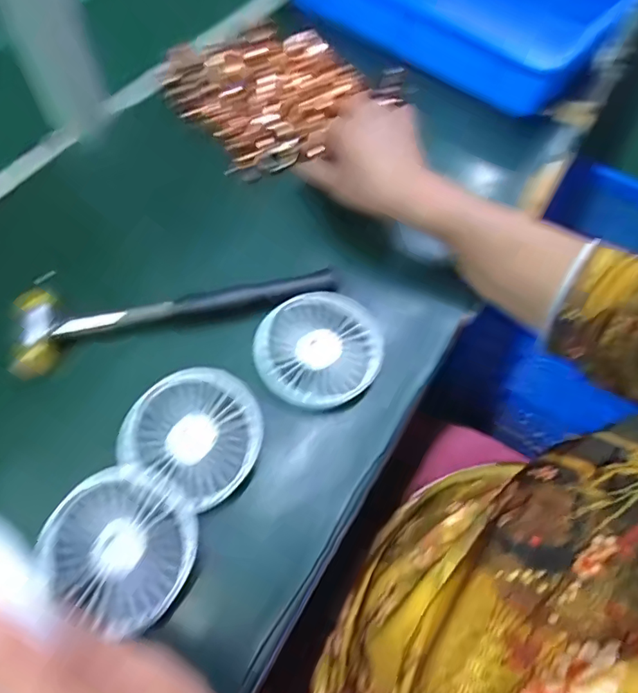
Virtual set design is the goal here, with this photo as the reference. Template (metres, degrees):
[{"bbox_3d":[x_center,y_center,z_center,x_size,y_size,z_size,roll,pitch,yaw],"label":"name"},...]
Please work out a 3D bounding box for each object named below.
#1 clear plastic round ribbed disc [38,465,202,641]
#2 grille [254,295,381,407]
[{"bbox_3d":[-0.120,0.118,0.292,0.088,0.013,0.081,2,59,-3],"label":"clear plastic round ribbed disc"},{"bbox_3d":[0.001,0.001,0.368,0.097,0.020,0.083,-28,65,-19],"label":"grille"}]

